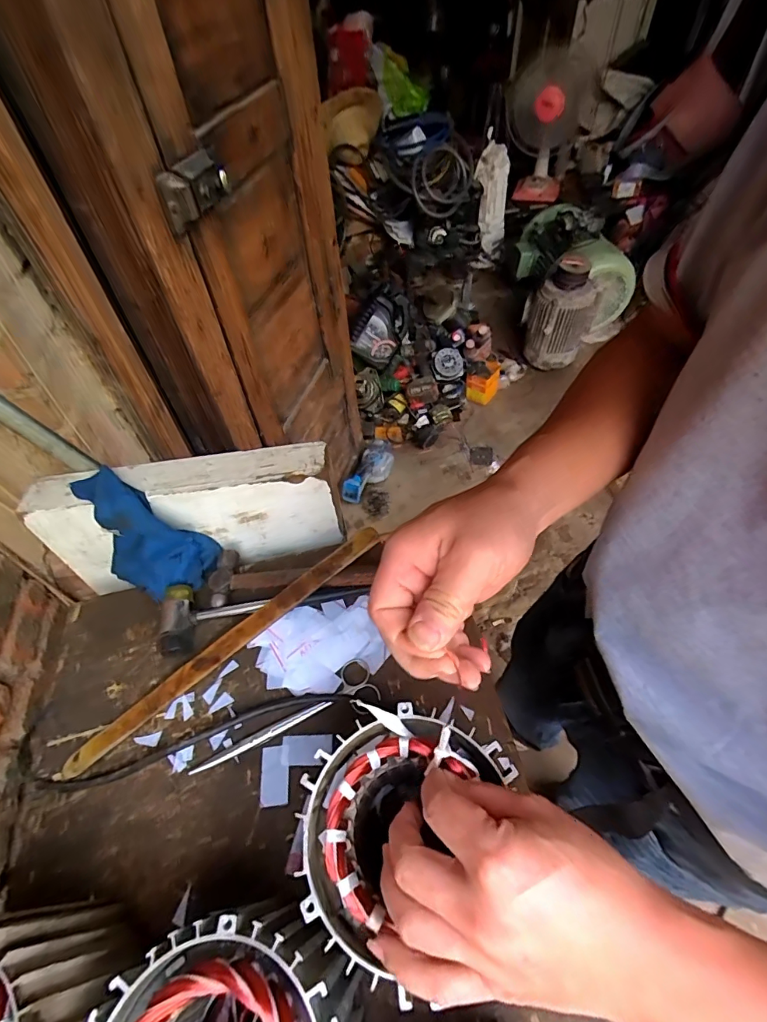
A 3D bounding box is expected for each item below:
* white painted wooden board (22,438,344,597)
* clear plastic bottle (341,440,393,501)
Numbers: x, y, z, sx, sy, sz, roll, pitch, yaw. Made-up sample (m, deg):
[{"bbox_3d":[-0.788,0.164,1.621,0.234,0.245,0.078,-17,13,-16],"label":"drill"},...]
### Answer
[{"bbox_3d":[-0.230,0.005,0.572,0.332,0.151,0.067,-10,52,-3],"label":"white painted wooden board"},{"bbox_3d":[-0.052,-0.118,1.514,0.080,0.106,0.251,23,58,21],"label":"clear plastic bottle"}]

